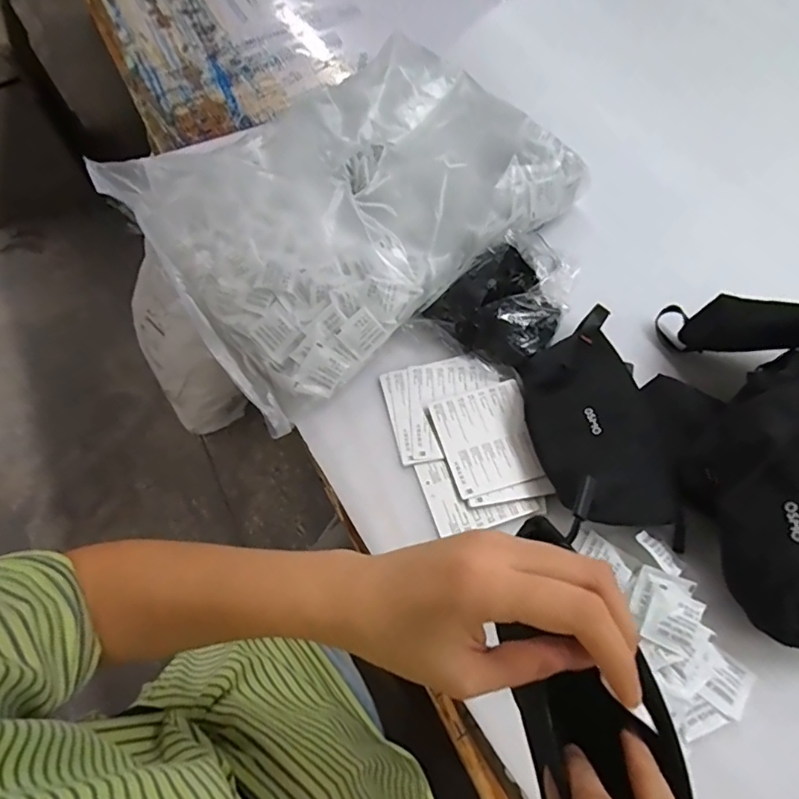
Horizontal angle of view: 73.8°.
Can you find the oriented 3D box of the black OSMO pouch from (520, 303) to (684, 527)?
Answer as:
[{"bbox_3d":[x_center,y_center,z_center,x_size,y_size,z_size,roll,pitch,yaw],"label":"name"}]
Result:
[{"bbox_3d":[0.169,0.016,0.476,0.100,0.039,0.195,-9,61,-2],"label":"black OSMO pouch"}]

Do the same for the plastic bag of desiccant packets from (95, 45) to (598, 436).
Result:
[{"bbox_3d":[-0.066,-0.221,0.585,0.452,0.101,0.344,-37,65,-16],"label":"plastic bag of desiccant packets"}]

